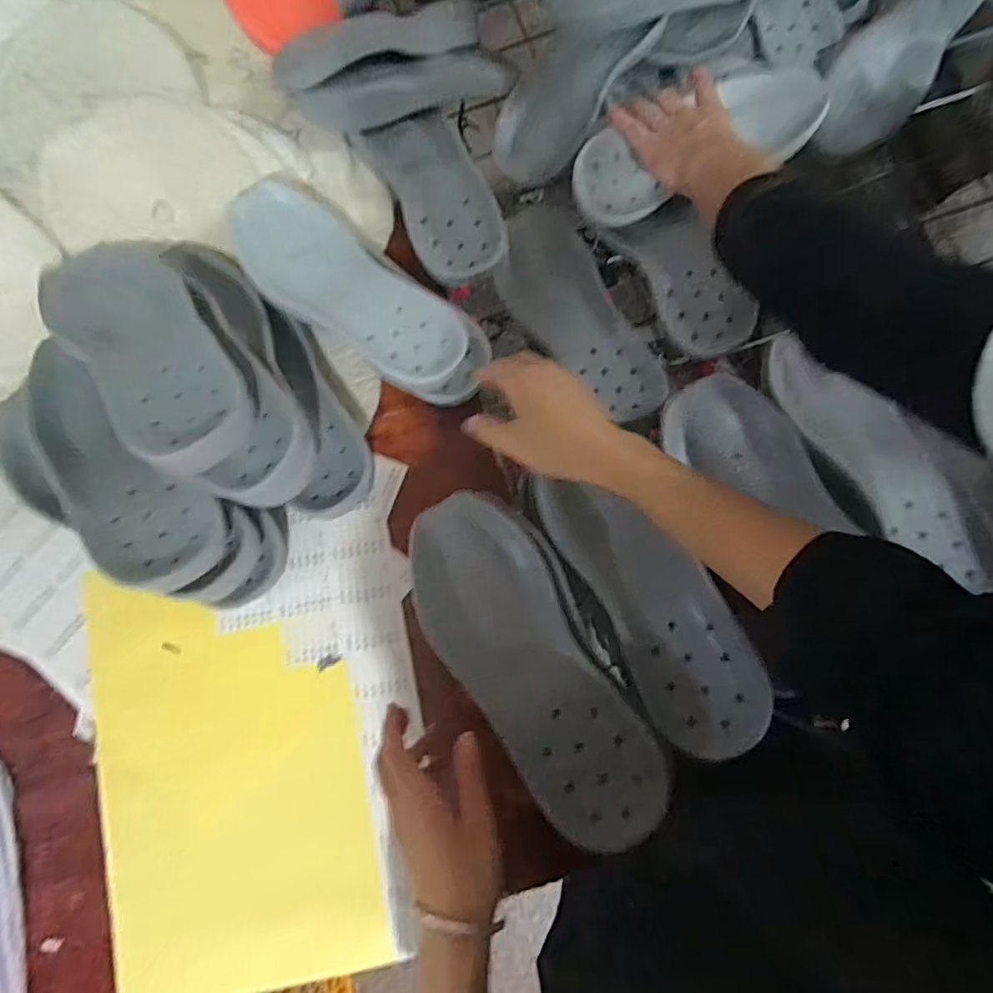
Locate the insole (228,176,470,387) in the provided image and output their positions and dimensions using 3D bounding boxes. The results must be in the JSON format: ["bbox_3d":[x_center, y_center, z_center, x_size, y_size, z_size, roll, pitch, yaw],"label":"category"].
[{"bbox_3d":[-0.147,-0.205,0.530,0.263,0.037,0.103,38,84,7],"label":"insole"}]

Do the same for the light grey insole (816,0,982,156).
[{"bbox_3d":[0.445,-0.492,0.600,0.097,0.046,0.249,36,101,5],"label":"light grey insole"}]

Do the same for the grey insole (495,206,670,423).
[{"bbox_3d":[0.080,-0.197,0.590,0.105,0.040,0.266,-25,83,-3],"label":"grey insole"}]

